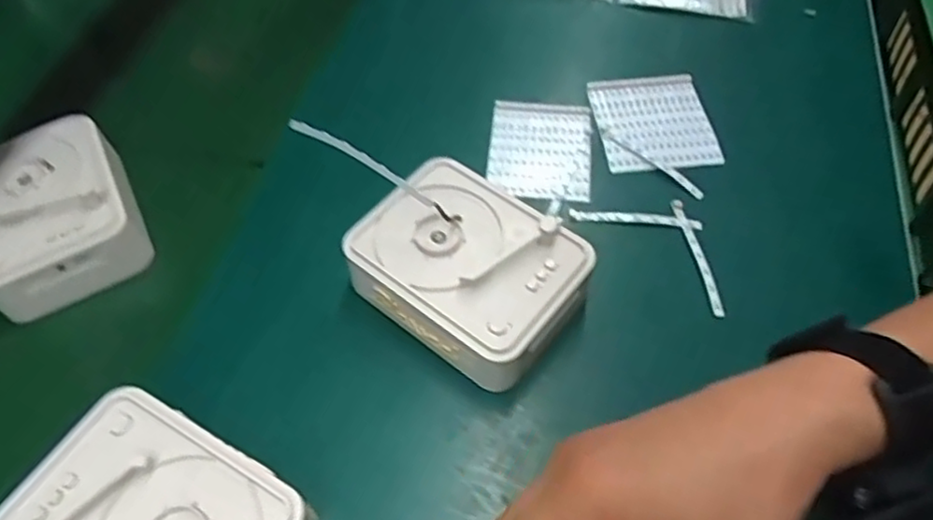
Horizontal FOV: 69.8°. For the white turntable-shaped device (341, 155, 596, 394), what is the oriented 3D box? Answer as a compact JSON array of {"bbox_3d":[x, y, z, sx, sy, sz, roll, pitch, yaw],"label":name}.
[{"bbox_3d":[0.002,0.007,0.405,0.130,0.054,0.103,34,64,23],"label":"white turntable-shaped device"}]

